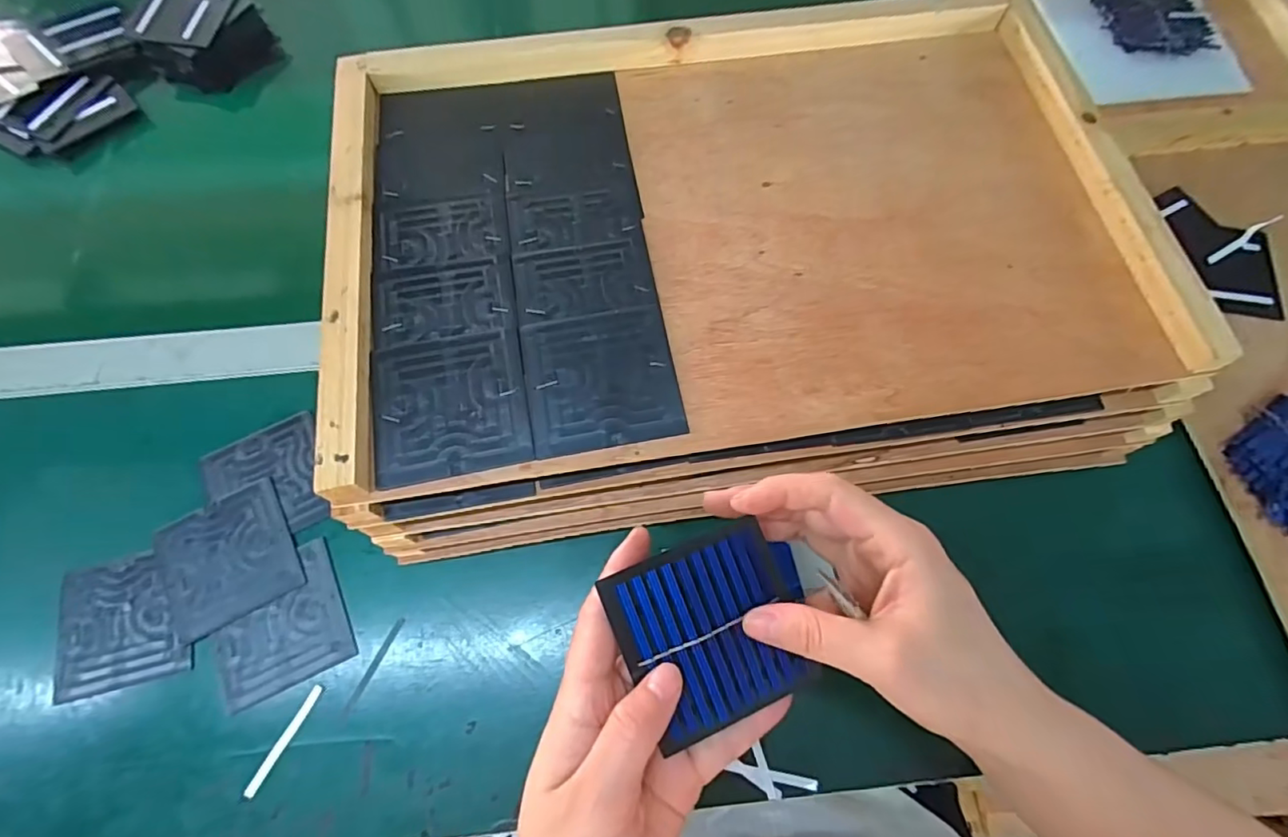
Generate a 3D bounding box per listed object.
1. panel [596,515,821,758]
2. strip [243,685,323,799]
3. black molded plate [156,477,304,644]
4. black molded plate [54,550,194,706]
[{"bbox_3d":[0.031,0.093,0.254,0.076,0.007,0.077,-22,86,-10],"label":"panel"},{"bbox_3d":[-0.214,0.192,0.339,0.007,0.004,0.065,26,72,9],"label":"strip"},{"bbox_3d":[-0.271,0.090,0.370,0.079,0.004,0.078,-28,72,-9],"label":"black molded plate"},{"bbox_3d":[-0.327,0.127,0.356,0.077,0.005,0.079,-14,71,-5],"label":"black molded plate"}]

